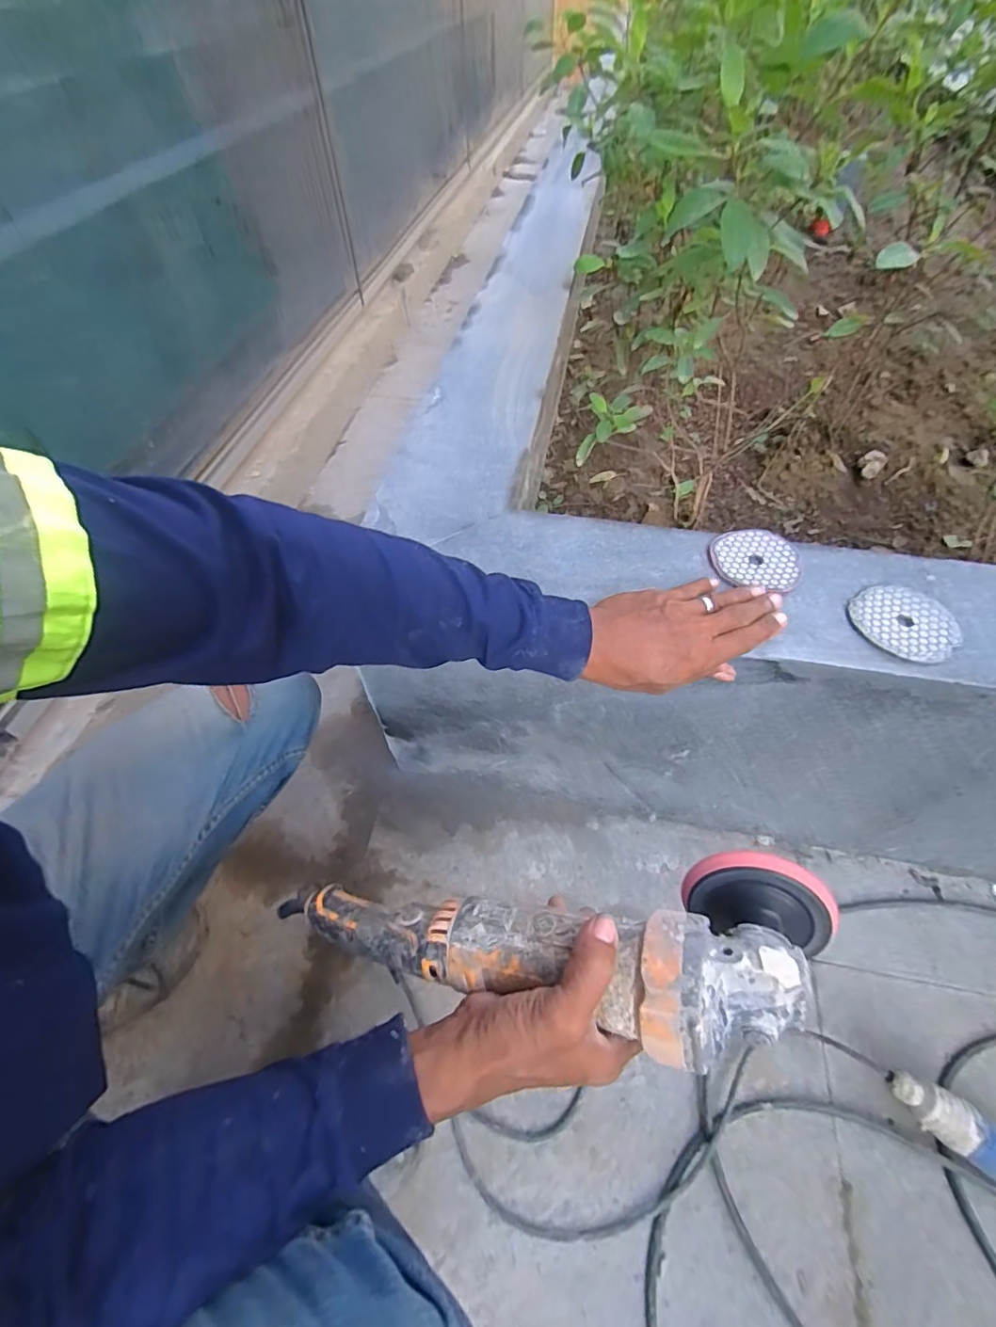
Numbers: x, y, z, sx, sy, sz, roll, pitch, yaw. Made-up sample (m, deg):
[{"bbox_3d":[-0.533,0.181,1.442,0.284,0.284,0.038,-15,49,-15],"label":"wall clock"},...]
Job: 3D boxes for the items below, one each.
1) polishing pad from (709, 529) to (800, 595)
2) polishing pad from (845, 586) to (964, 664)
[{"bbox_3d":[0.245,-0.099,0.497,0.077,0.004,0.078,8,57,8],"label":"polishing pad"},{"bbox_3d":[0.357,-0.038,0.457,0.081,0.004,0.082,-35,62,-19],"label":"polishing pad"}]

